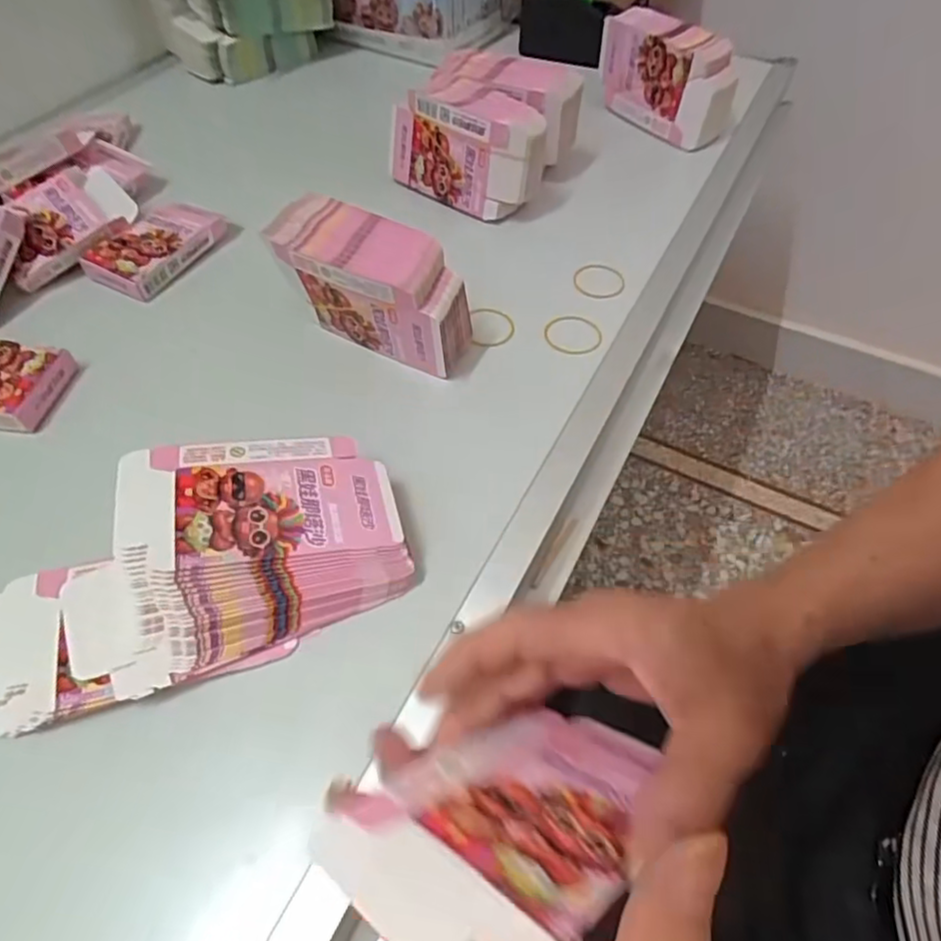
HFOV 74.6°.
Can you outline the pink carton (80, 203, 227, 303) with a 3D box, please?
[{"bbox_3d":[-0.274,-0.192,0.531,0.075,0.022,0.103,22,57,15],"label":"pink carton"}]

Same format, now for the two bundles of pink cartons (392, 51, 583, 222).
[{"bbox_3d":[0.018,-0.323,0.591,0.145,0.083,0.133,30,60,20],"label":"two bundles of pink cartons"}]

